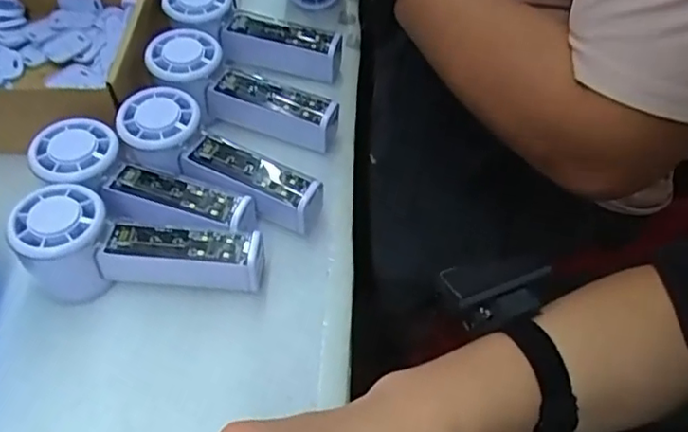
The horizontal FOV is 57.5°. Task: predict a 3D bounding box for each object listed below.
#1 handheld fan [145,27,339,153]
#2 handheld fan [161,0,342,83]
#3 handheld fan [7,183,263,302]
[{"bbox_3d":[-0.080,-0.095,0.493,0.156,0.052,0.056,25,54,2],"label":"handheld fan"},{"bbox_3d":[-0.079,-0.158,0.535,0.155,0.044,0.049,23,54,0],"label":"handheld fan"},{"bbox_3d":[-0.129,0.020,0.402,0.152,0.047,0.056,4,52,3],"label":"handheld fan"}]

